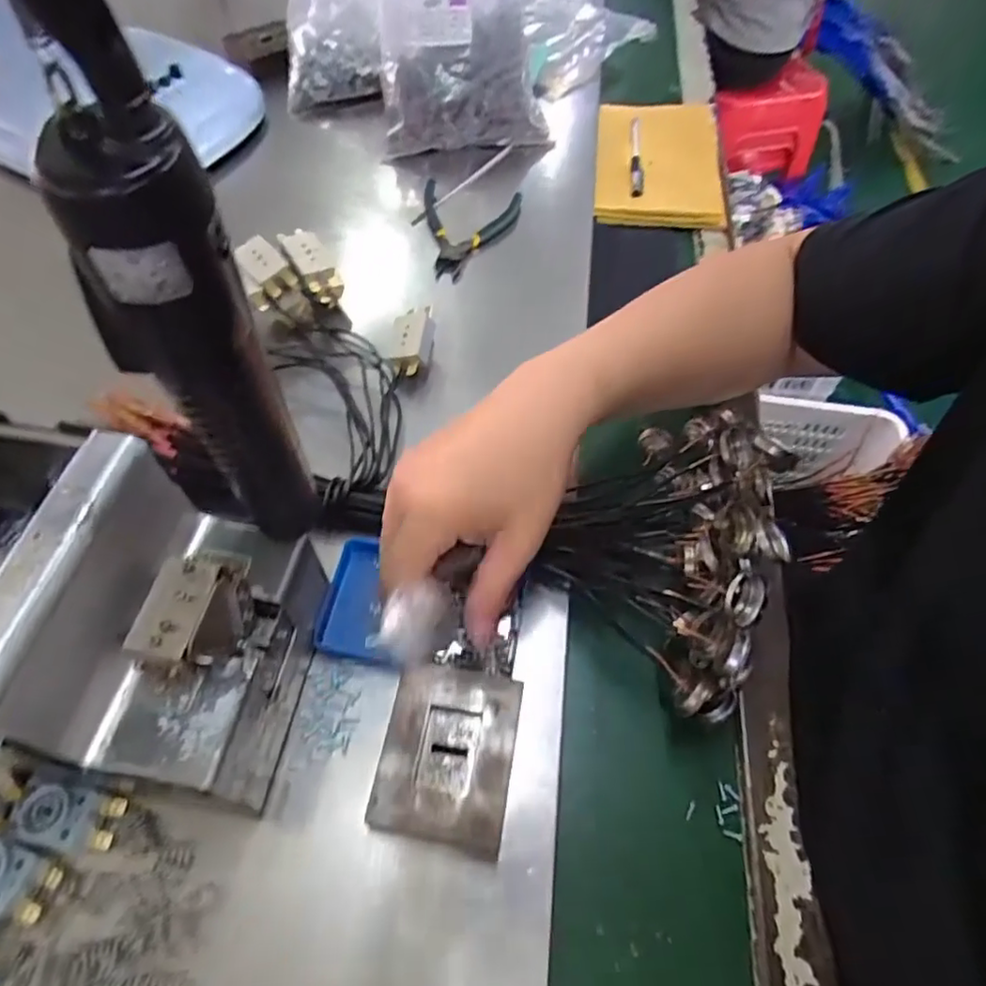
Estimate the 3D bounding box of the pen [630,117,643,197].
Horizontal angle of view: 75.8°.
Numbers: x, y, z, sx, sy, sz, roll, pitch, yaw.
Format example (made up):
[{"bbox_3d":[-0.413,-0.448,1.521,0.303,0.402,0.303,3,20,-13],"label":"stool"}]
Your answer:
[{"bbox_3d":[0.148,-0.351,0.656,0.011,0.012,0.150,6,57,1],"label":"pen"}]

